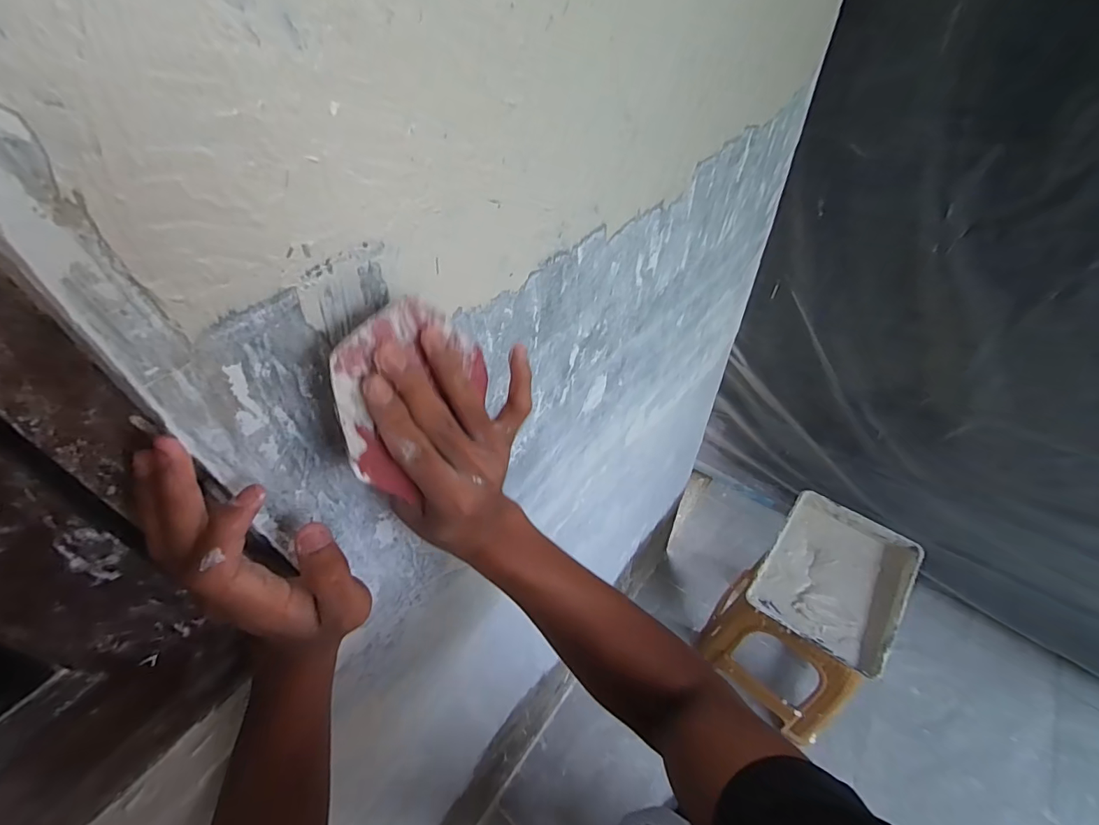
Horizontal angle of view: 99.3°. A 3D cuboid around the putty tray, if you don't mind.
[{"bbox_3d":[0.693,0.401,1.136,0.290,0.070,0.372,28,56,29],"label":"putty tray"}]

